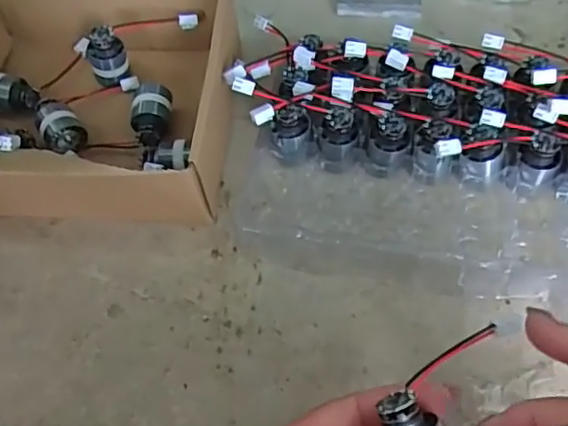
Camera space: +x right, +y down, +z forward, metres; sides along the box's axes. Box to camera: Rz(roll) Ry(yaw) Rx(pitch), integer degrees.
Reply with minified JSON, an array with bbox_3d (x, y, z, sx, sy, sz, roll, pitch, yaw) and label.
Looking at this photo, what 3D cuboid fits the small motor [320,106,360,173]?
[{"bbox_3d":[0.037,-0.049,0.403,0.025,0.037,0.029,1,58,5],"label":"small motor"}]

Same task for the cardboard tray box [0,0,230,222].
[{"bbox_3d":[-0.146,-0.091,0.432,0.213,0.074,0.196,1,58,5],"label":"cardboard tray box"}]

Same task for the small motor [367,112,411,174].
[{"bbox_3d":[0.071,-0.047,0.400,0.027,0.036,0.027,10,60,11],"label":"small motor"}]

